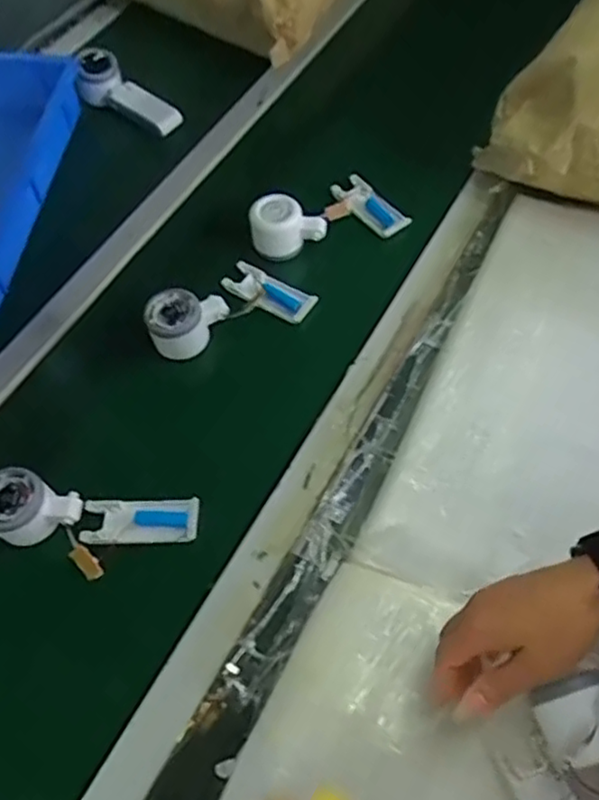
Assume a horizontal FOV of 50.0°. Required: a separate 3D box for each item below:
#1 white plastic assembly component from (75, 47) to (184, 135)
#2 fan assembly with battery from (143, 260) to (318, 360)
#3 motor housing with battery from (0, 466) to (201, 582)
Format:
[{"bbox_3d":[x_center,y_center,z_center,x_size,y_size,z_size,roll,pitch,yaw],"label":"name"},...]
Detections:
[{"bbox_3d":[-0.229,-0.416,0.878,0.160,0.055,0.055,34,66,5],"label":"white plastic assembly component"},{"bbox_3d":[-0.080,-0.103,0.692,0.172,0.050,0.092,-19,59,-22],"label":"fan assembly with battery"},{"bbox_3d":[-0.191,0.115,0.580,0.190,0.039,0.075,8,59,-7],"label":"motor housing with battery"}]

